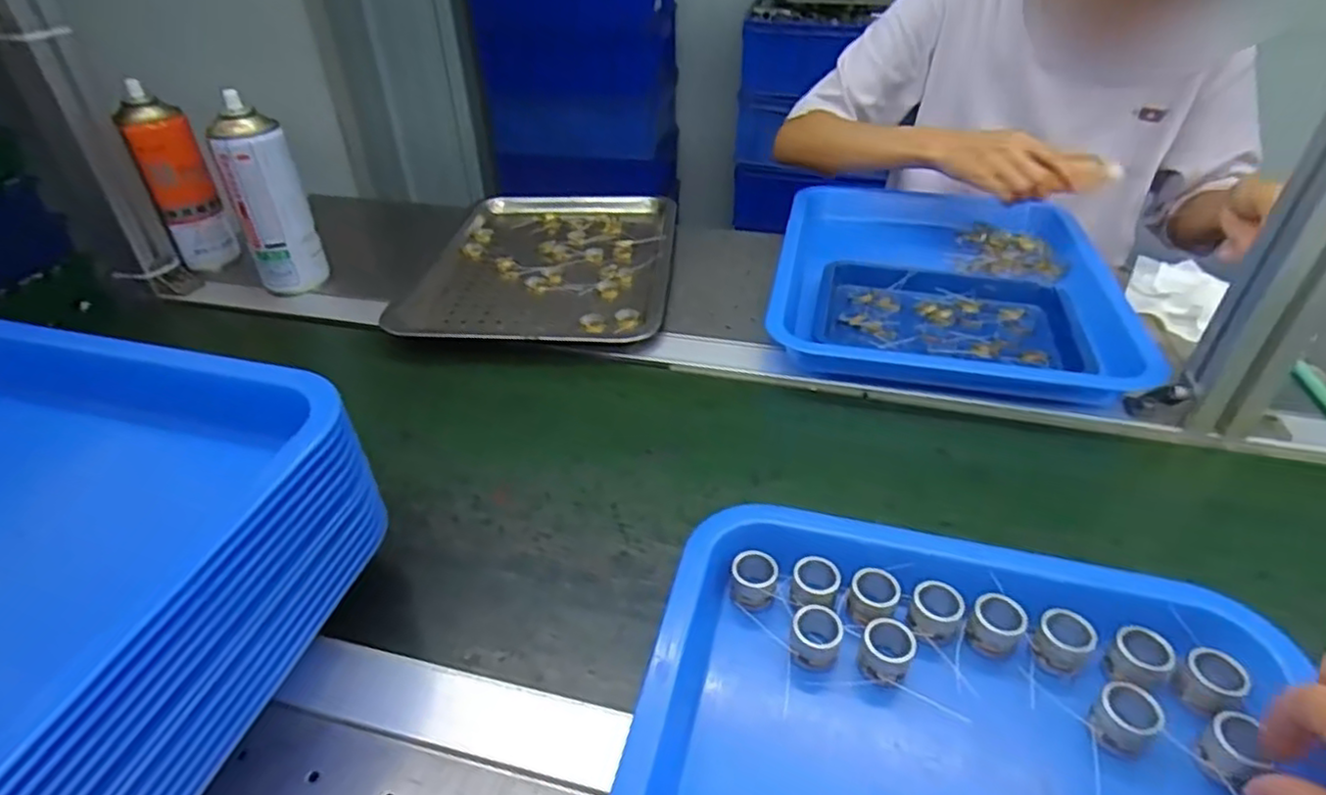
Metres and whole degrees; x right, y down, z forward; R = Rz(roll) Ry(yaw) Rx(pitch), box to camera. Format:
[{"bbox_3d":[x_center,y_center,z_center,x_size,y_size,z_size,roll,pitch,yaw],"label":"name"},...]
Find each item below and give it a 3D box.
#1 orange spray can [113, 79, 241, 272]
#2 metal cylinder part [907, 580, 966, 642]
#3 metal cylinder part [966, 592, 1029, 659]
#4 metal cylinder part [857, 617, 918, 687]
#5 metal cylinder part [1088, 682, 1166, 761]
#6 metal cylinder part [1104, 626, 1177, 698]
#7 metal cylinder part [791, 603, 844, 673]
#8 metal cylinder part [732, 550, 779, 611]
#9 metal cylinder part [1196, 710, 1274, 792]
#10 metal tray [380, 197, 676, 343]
[{"bbox_3d":[-0.472,-0.208,0.676,0.053,0.157,0.049,-20,42,-22],"label":"orange spray can"},{"bbox_3d":[0.143,0.114,0.361,0.025,0.022,0.024,-1,38,1],"label":"metal cylinder part"},{"bbox_3d":[0.173,0.119,0.356,0.025,0.020,0.026,-1,38,1],"label":"metal cylinder part"},{"bbox_3d":[0.112,0.131,0.346,0.025,0.026,0.027,-1,38,1],"label":"metal cylinder part"},{"bbox_3d":[0.215,0.149,0.318,0.025,0.017,0.025,-1,38,1],"label":"metal cylinder part"},{"bbox_3d":[0.237,0.130,0.341,0.025,0.018,0.026,-31,47,-33],"label":"metal cylinder part"},{"bbox_3d":[0.079,0.125,0.353,0.024,0.026,0.023,-1,38,1],"label":"metal cylinder part"},{"bbox_3d":[0.050,0.101,0.380,0.024,0.024,0.021,0,38,2],"label":"metal cylinder part"},{"bbox_3d":[0.253,0.156,0.304,0.028,0.016,0.023,-23,43,-26],"label":"metal cylinder part"},{"bbox_3d":[-0.114,-0.148,0.722,0.244,0.026,0.329,2,38,5],"label":"metal tray"}]

